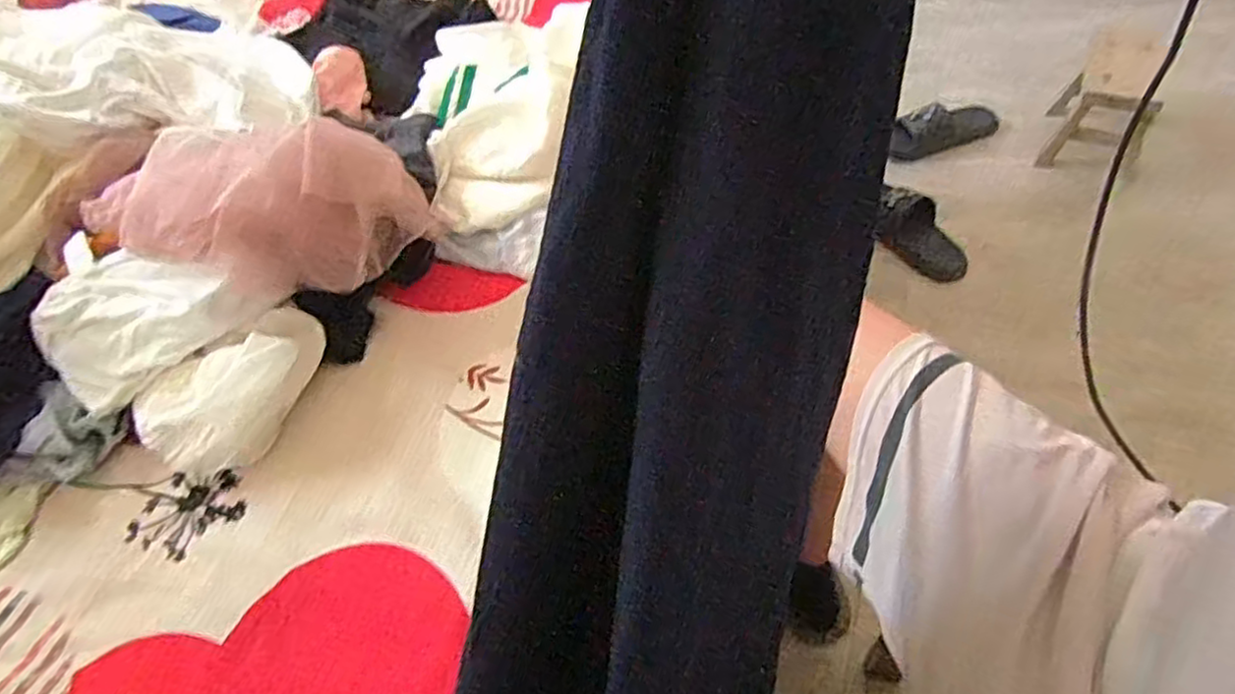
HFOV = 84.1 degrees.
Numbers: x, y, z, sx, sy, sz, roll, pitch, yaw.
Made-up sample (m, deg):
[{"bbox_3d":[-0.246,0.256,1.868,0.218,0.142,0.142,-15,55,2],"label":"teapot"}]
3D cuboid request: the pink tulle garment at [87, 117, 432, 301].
[{"bbox_3d":[-0.360,-0.147,0.689,0.292,0.105,0.190,15,56,20],"label":"pink tulle garment"}]

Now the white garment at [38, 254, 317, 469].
[{"bbox_3d":[-0.434,0.015,0.658,0.240,0.109,0.163,6,53,13],"label":"white garment"}]

